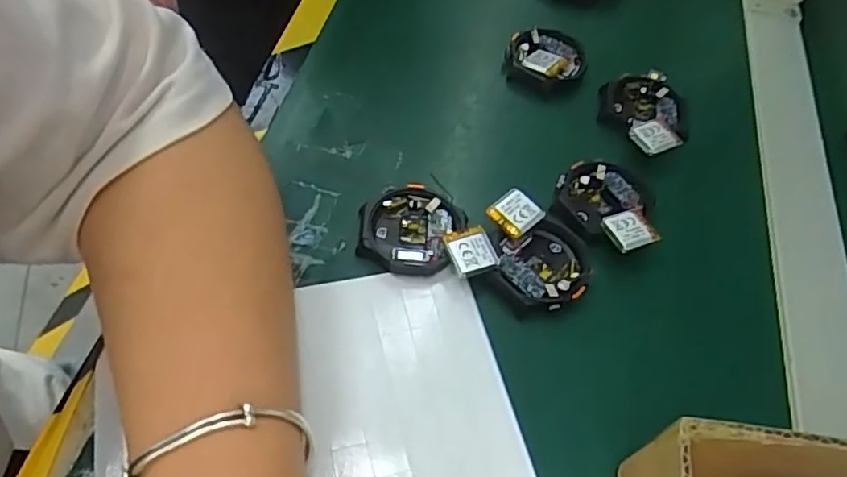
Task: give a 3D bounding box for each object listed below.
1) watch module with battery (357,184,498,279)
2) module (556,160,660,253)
[{"bbox_3d":[0.002,-0.005,0.300,0.065,0.014,0.047,9,56,-3],"label":"watch module with battery"},{"bbox_3d":[0.096,-0.018,0.319,0.050,0.012,0.056,17,56,3],"label":"module"}]

